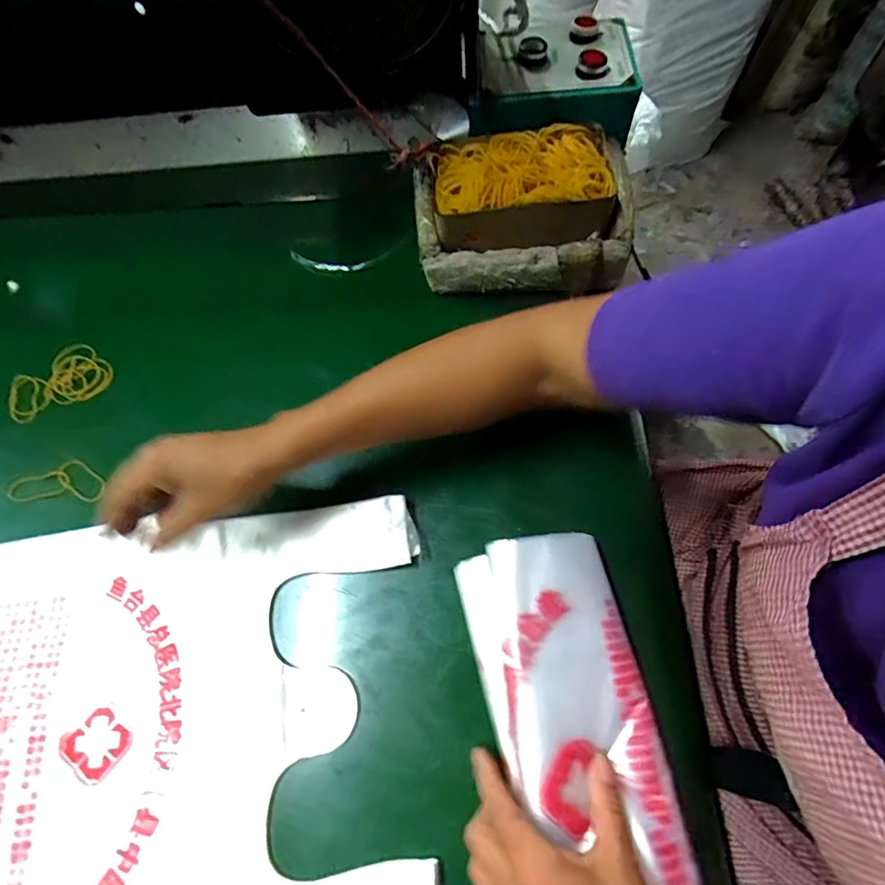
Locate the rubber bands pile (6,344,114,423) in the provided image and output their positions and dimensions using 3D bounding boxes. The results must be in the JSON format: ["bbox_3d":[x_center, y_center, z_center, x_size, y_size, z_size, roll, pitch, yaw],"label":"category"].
[{"bbox_3d":[-0.383,-0.058,0.495,0.094,0.013,0.065,-42,68,-14],"label":"rubber bands pile"}]

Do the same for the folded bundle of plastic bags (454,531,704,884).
[{"bbox_3d":[0.090,0.205,0.317,0.111,0.044,0.287,-15,69,-5],"label":"folded bundle of plastic bags"}]

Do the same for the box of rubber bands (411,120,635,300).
[{"bbox_3d":[0.077,-0.229,0.491,0.198,0.082,0.142,0,65,5],"label":"box of rubber bands"}]

